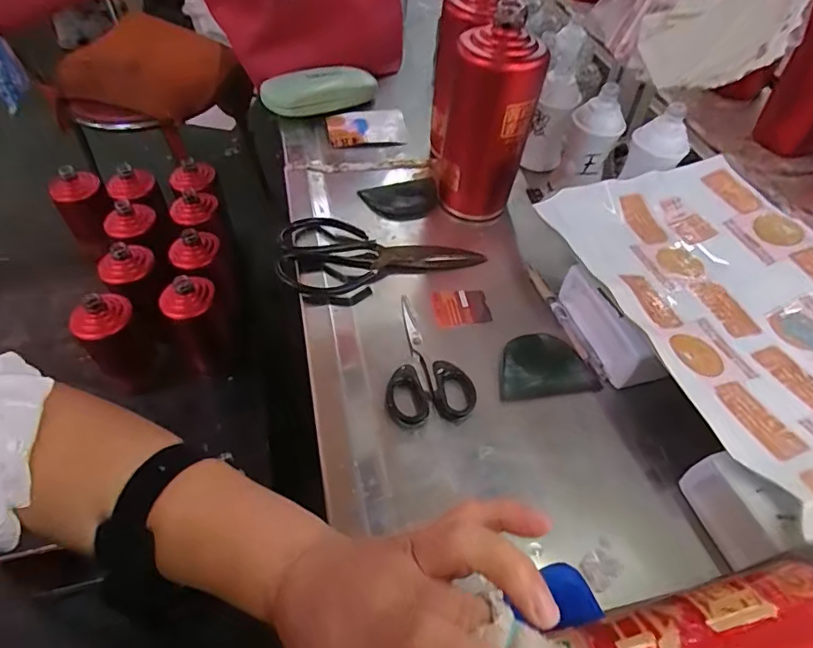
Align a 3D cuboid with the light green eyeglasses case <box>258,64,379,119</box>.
[{"bbox_3d":[-0.109,-0.298,0.656,0.157,0.053,0.048,-22,55,-18],"label":"light green eyeglasses case"}]

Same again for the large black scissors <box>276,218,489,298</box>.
[{"bbox_3d":[-0.030,-0.079,0.494,0.190,0.030,0.097,-14,53,-13],"label":"large black scissors"}]

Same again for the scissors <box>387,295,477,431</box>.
[{"bbox_3d":[0.010,0.027,0.421,0.068,0.010,0.121,-10,52,-10],"label":"scissors"}]

